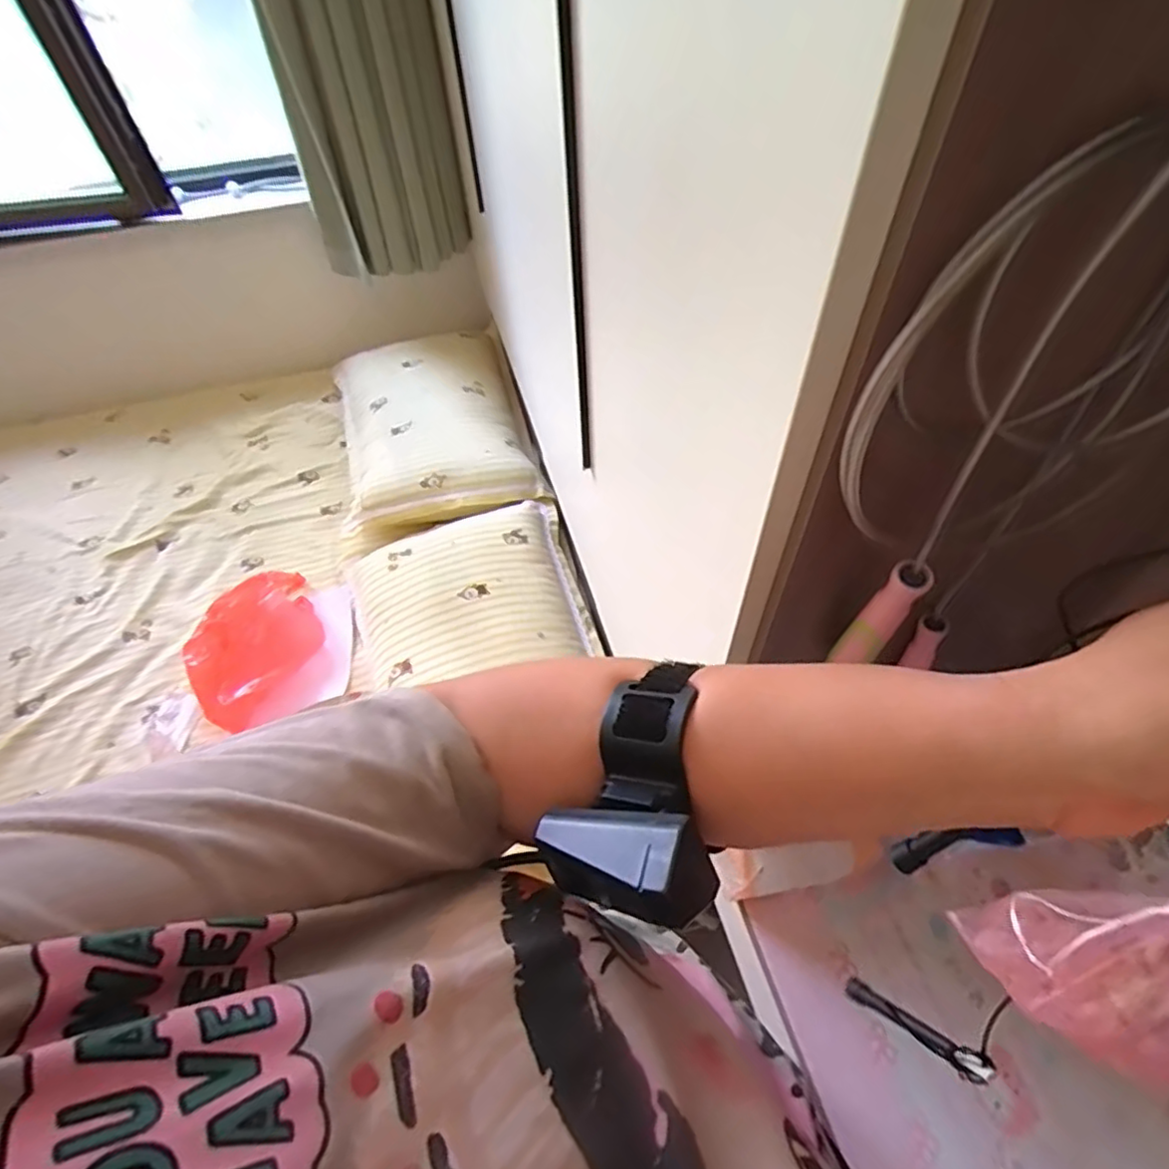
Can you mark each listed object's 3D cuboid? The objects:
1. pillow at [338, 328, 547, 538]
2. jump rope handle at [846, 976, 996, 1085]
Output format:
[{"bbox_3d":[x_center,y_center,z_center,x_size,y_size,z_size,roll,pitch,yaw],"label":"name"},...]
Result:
[{"bbox_3d":[-0.335,-0.349,1.388,0.373,0.106,0.524,-14,54,-8],"label":"pillow"},{"bbox_3d":[0.251,0.338,0.489,0.015,0.016,0.118,-39,17,-23],"label":"jump rope handle"}]

